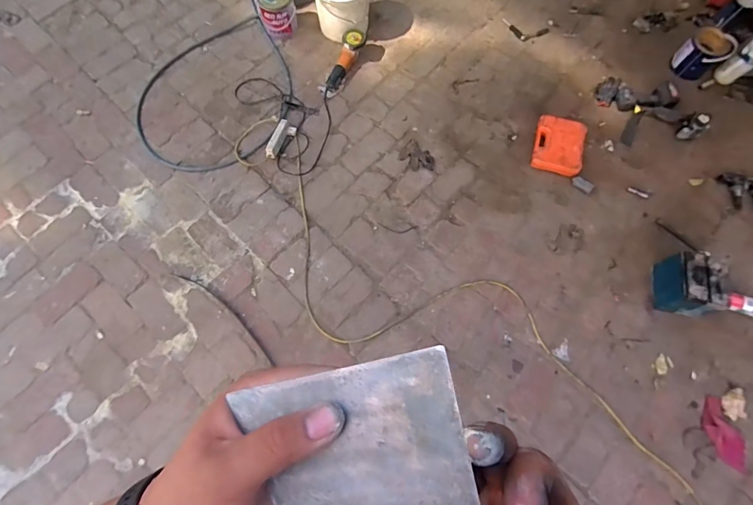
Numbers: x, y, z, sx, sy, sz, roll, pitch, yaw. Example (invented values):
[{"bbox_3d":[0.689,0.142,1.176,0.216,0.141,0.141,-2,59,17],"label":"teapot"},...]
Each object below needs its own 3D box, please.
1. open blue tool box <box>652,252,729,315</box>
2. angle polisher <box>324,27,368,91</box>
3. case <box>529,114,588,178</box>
[{"bbox_3d":[1.092,0.111,1.417,0.169,0.158,0.199,7,73,2],"label":"open blue tool box"},{"bbox_3d":[-0.131,-0.823,1.744,0.107,0.093,0.301,18,73,5],"label":"angle polisher"},{"bbox_3d":[0.742,-0.435,1.648,0.191,0.057,0.252,12,73,3],"label":"case"}]

